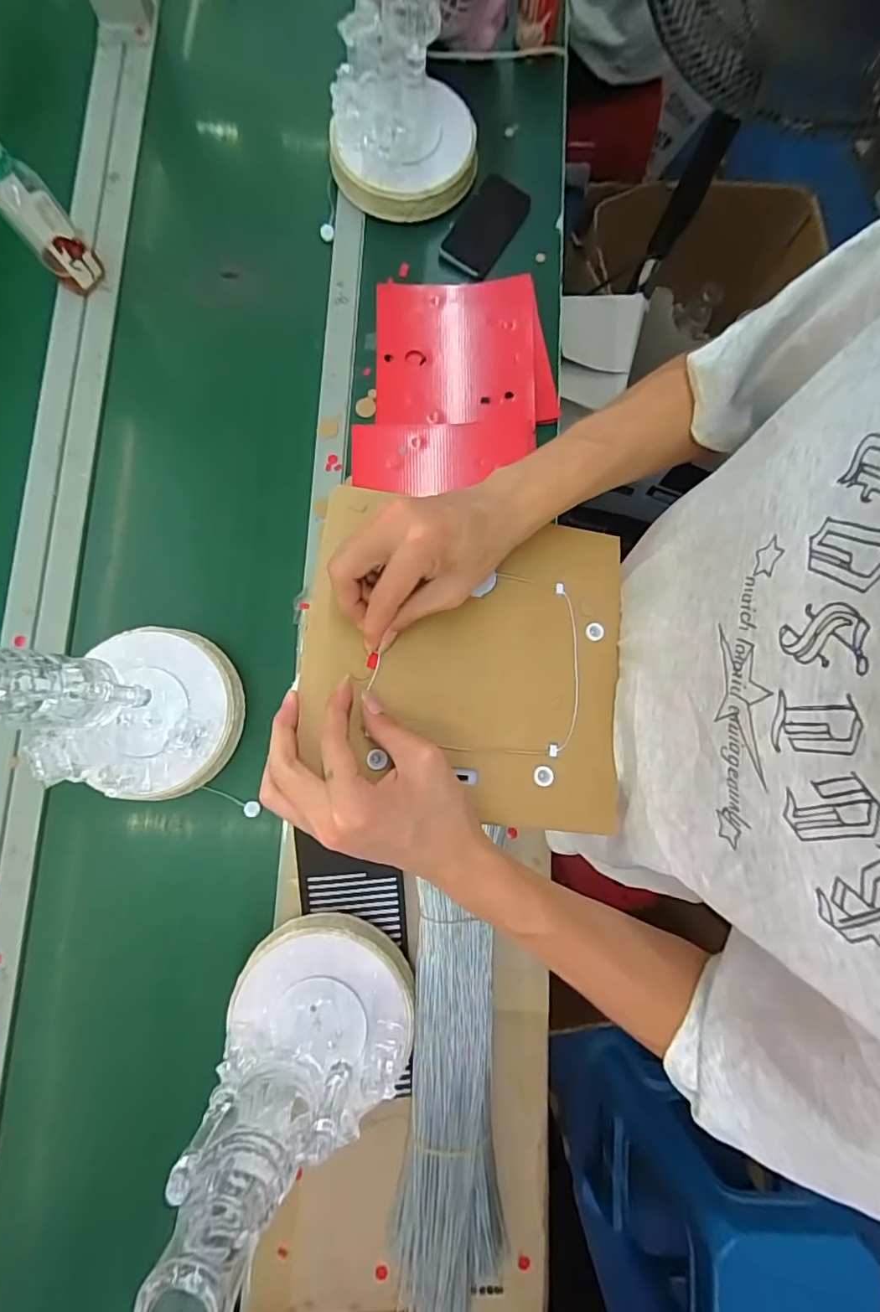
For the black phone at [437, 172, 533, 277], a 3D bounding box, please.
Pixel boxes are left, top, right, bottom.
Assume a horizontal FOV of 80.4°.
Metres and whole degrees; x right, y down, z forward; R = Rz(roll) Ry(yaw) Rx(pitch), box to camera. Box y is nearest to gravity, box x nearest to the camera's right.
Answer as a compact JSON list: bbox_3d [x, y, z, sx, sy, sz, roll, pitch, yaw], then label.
[{"bbox_3d":[0.069,-0.639,0.768,0.082,0.011,0.161,31,83,2],"label":"black phone"}]

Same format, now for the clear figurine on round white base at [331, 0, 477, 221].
[{"bbox_3d":[-0.047,-0.754,0.634,0.201,0.312,0.176,4,83,-2],"label":"clear figurine on round white base"}]

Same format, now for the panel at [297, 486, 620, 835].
[{"bbox_3d":[0.018,-0.003,0.358,0.218,0.011,0.213,8,74,-5],"label":"panel"}]

